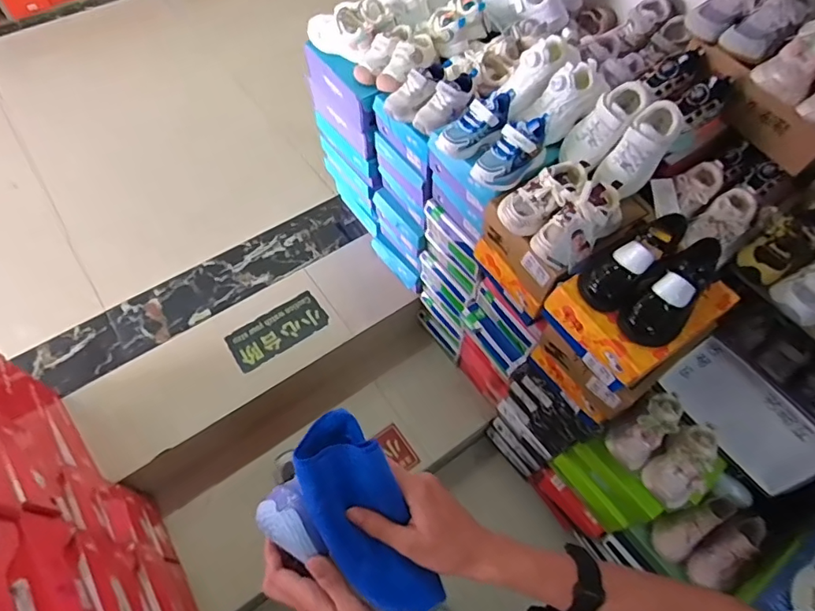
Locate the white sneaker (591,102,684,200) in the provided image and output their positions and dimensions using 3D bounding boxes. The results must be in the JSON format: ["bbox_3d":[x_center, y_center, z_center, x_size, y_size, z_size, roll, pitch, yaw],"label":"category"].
[{"bbox_3d":[0.382,-0.258,0.848,0.074,0.074,0.167,39,96,20],"label":"white sneaker"}]

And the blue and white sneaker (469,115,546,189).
[{"bbox_3d":[0.184,-0.268,0.901,0.150,0.087,0.066,-37,67,-21],"label":"blue and white sneaker"}]

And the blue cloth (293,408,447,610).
[{"bbox_3d":[-0.040,0.202,0.481,0.076,0.051,0.197,-26,92,-16],"label":"blue cloth"}]

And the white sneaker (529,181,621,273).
[{"bbox_3d":[0.281,-0.136,0.823,0.138,0.088,0.079,-39,68,-22],"label":"white sneaker"}]

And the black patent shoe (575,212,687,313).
[{"bbox_3d":[0.354,-0.080,0.801,0.184,0.085,0.079,-37,67,-21],"label":"black patent shoe"}]

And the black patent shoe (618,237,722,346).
[{"bbox_3d":[0.410,-0.027,0.766,0.196,0.064,0.080,-45,69,-10],"label":"black patent shoe"}]

